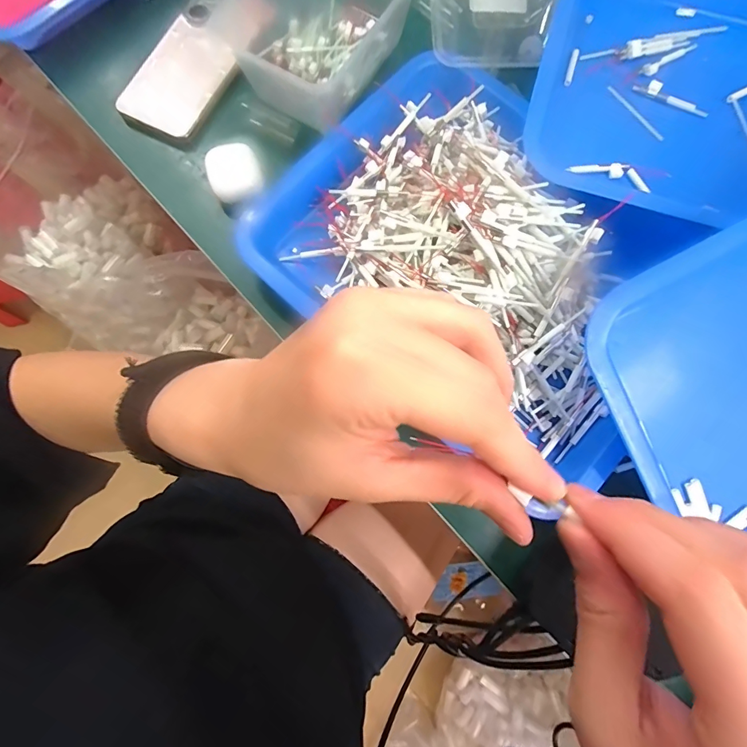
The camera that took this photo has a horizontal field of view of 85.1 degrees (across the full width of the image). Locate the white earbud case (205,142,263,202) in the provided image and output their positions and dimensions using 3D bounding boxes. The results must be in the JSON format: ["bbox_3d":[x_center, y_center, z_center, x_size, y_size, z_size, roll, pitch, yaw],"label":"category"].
[{"bbox_3d":[-0.122,-0.177,0.354,0.042,0.018,0.041,-19,80,-3],"label":"white earbud case"}]

